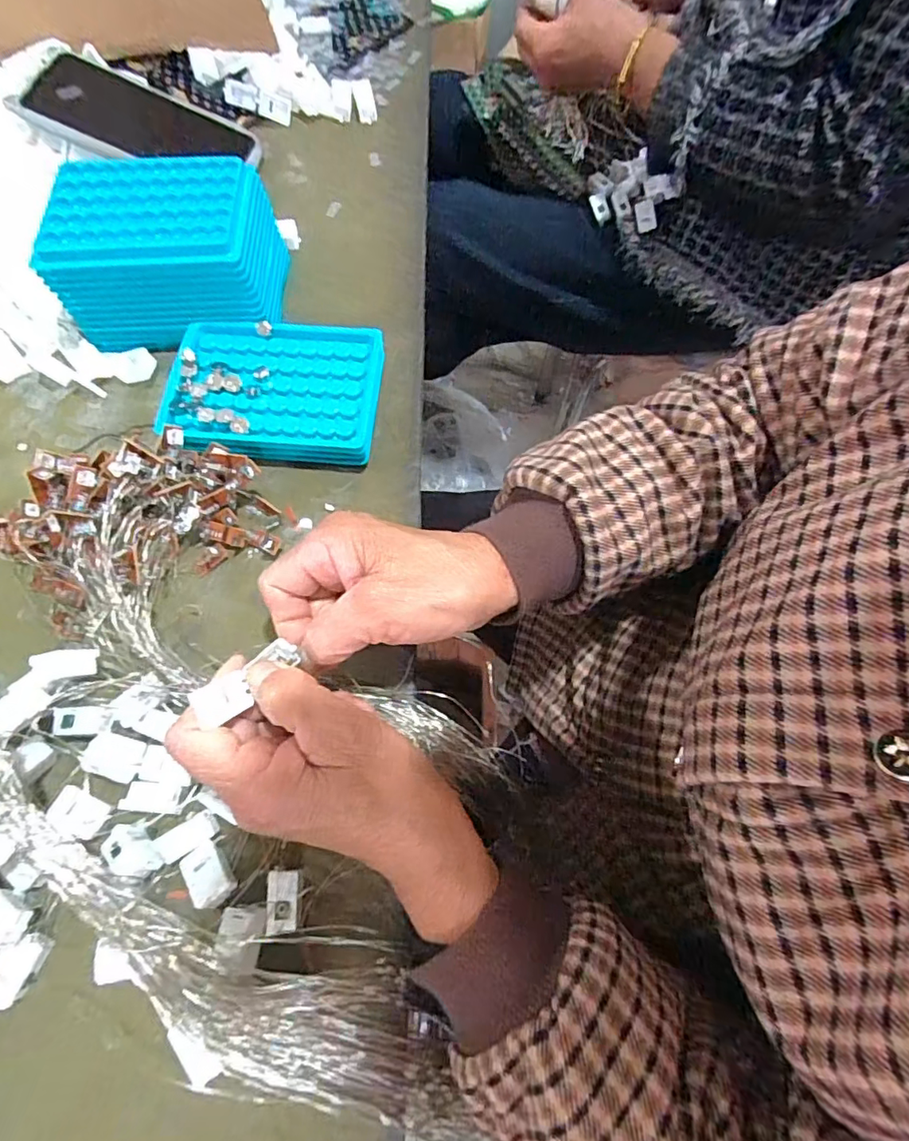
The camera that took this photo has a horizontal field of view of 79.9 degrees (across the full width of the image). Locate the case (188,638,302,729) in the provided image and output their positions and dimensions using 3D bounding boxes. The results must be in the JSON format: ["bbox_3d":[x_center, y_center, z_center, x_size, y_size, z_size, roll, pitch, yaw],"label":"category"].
[{"bbox_3d":[-0.095,0.050,0.247,0.018,0.008,0.051,35,41,10],"label":"case"}]

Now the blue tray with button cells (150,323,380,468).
[{"bbox_3d":[-0.119,-0.117,0.363,0.135,0.026,0.100,4,70,1],"label":"blue tray with button cells"}]

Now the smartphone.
[{"bbox_3d":[-0.257,-0.367,0.446,0.175,0.014,0.088,16,63,-13],"label":"smartphone"}]

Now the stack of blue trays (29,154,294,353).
[{"bbox_3d":[-0.191,-0.219,0.377,0.148,0.070,0.102,-4,70,-2],"label":"stack of blue trays"}]

